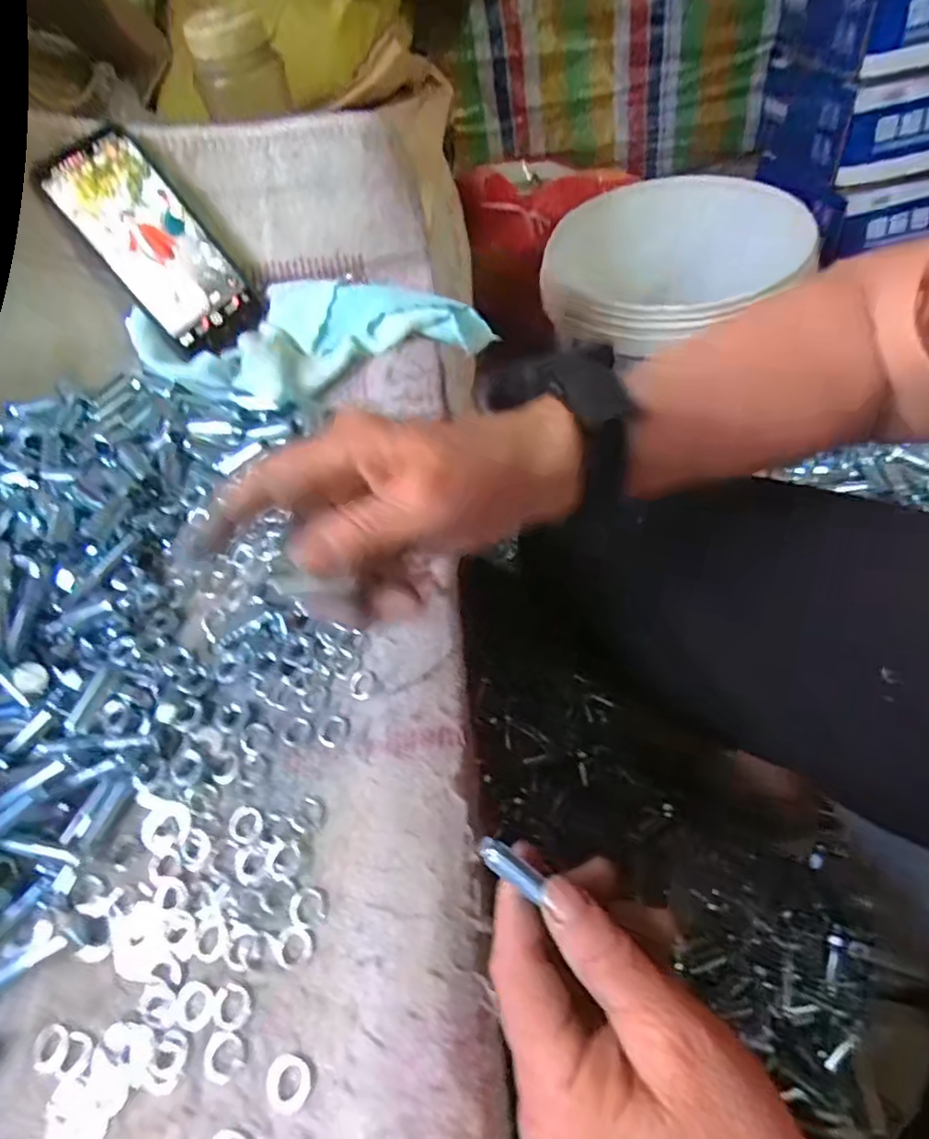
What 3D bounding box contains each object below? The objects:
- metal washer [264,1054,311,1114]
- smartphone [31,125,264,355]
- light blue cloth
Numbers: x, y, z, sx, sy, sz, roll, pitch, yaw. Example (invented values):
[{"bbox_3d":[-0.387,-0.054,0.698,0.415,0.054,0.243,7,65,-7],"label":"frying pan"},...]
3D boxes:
[{"bbox_3d":[-0.062,0.180,0.211,0.016,0.004,0.015,-5,55,7],"label":"metal washer"},{"bbox_3d":[-0.218,-0.229,0.430,0.072,0.005,0.153,-42,107,-9],"label":"smartphone"},{"bbox_3d":[-0.109,-0.170,0.432,0.244,0.025,0.112,-15,58,-5],"label":"light blue cloth"}]

